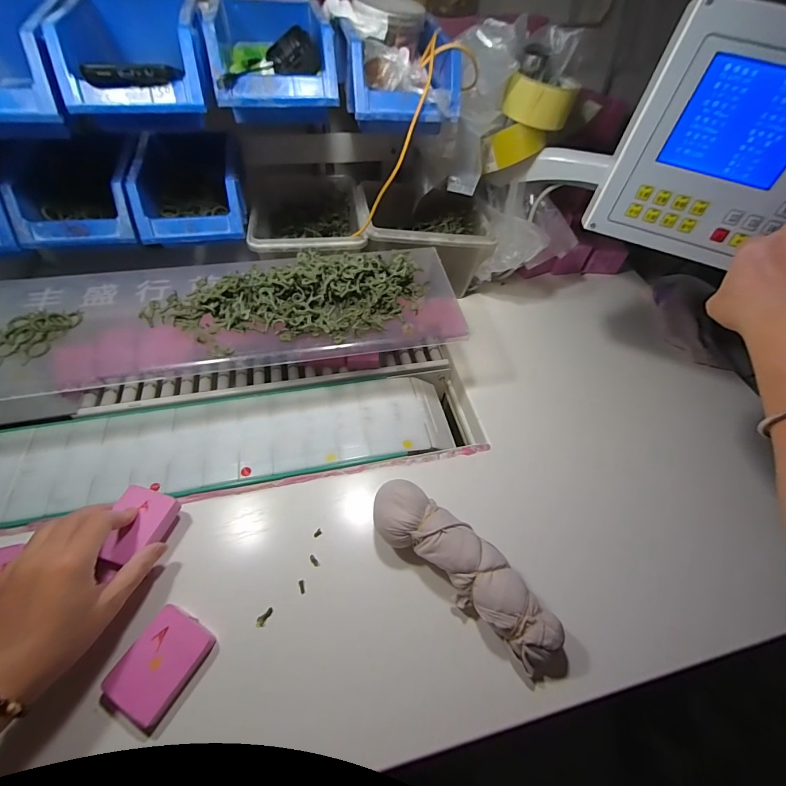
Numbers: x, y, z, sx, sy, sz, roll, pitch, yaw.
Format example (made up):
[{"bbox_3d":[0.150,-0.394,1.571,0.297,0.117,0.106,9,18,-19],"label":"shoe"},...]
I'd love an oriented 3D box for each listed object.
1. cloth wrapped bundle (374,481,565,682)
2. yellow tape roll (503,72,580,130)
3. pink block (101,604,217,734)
[{"bbox_3d":[0.067,0.168,0.353,0.214,0.051,0.058,35,59,19],"label":"cloth wrapped bundle"},{"bbox_3d":[0.195,-0.398,0.495,0.087,0.045,0.083,13,54,5],"label":"yellow tape roll"},{"bbox_3d":[-0.199,0.231,0.314,0.055,0.015,0.073,26,56,14],"label":"pink block"}]

